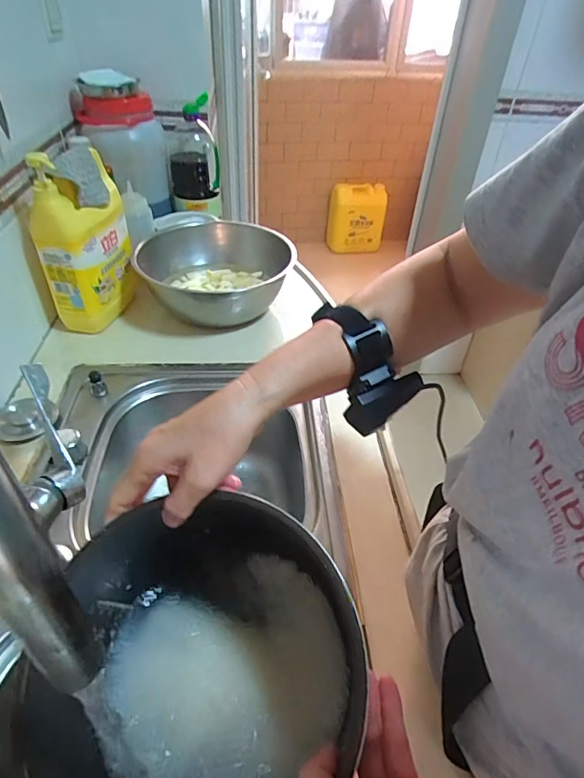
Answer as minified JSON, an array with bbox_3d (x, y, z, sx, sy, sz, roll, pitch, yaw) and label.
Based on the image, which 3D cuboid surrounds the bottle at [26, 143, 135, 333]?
[{"bbox_3d":[-0.325,-0.229,0.740,0.082,0.270,0.145,9,40,7],"label":"bottle"}]

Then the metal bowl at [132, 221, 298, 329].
[{"bbox_3d":[-0.135,-0.203,0.858,0.275,0.115,0.247,-3,40,-8],"label":"metal bowl"}]

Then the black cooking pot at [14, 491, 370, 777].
[{"bbox_3d":[-0.059,0.211,0.391,0.261,0.092,0.288,14,42,11],"label":"black cooking pot"}]

